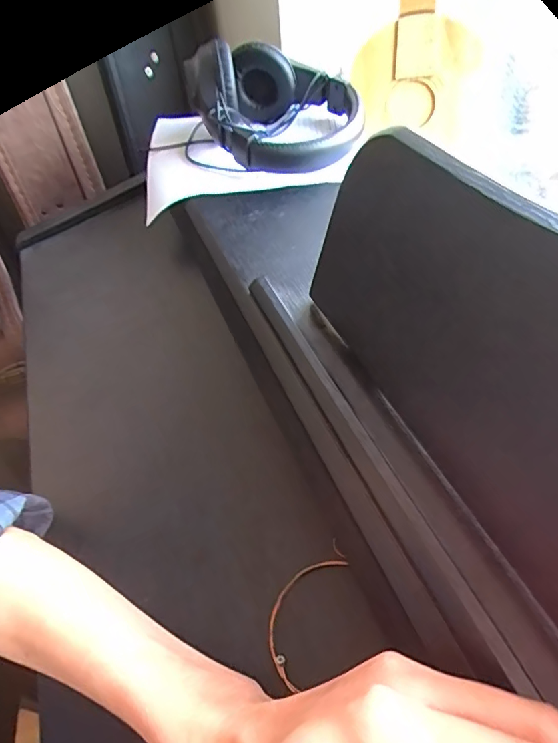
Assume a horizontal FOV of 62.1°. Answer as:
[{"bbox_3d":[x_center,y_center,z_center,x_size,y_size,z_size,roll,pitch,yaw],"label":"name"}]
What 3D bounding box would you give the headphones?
[{"bbox_3d":[-0.006,-0.297,0.512,0.178,0.089,0.184,-9,47,-2],"label":"headphones"}]

